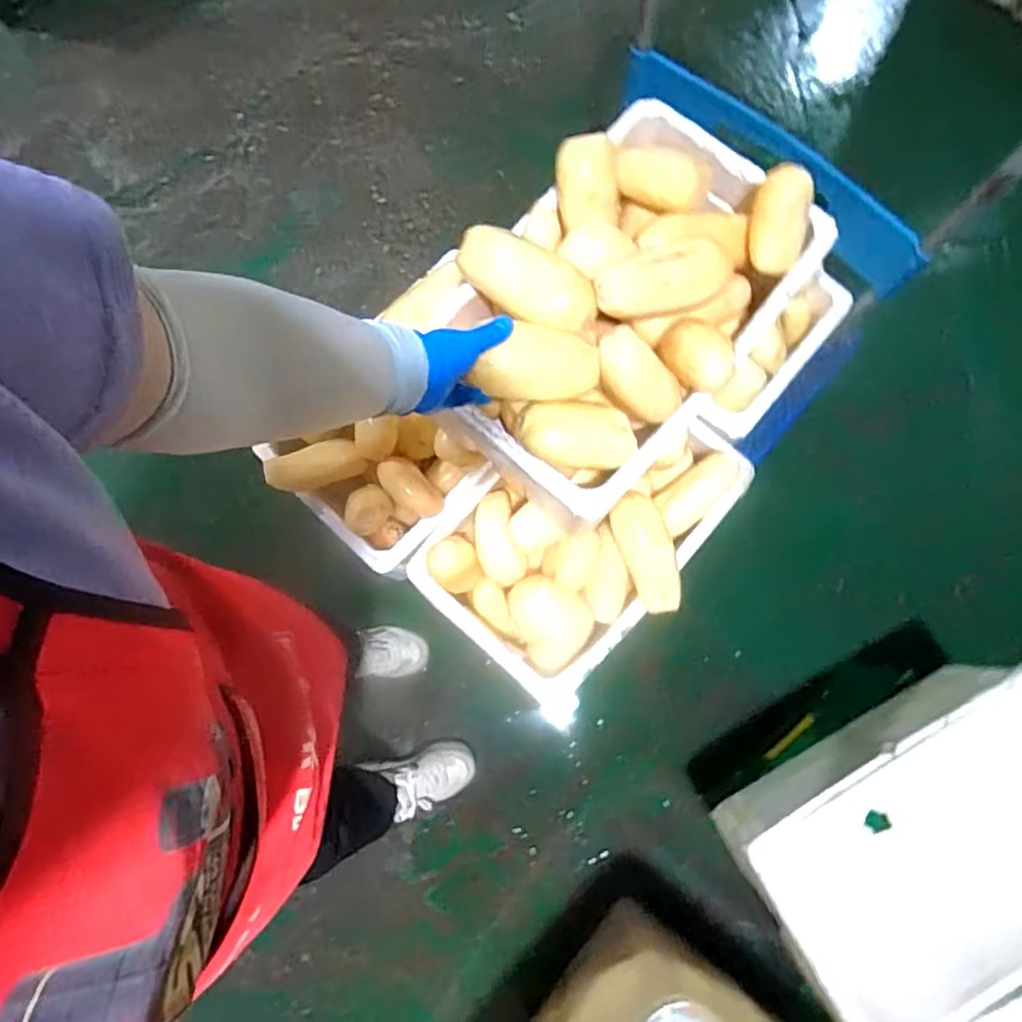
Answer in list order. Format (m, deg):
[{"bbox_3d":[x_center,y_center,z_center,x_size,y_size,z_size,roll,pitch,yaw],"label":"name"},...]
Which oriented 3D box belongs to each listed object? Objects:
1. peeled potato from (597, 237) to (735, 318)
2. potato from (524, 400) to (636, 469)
[{"bbox_3d":[0.157,-0.250,0.677,0.143,0.052,0.071,-19,80,-1],"label":"peeled potato"},{"bbox_3d":[0.075,-0.084,0.671,0.127,0.052,0.068,3,80,0],"label":"potato"}]

